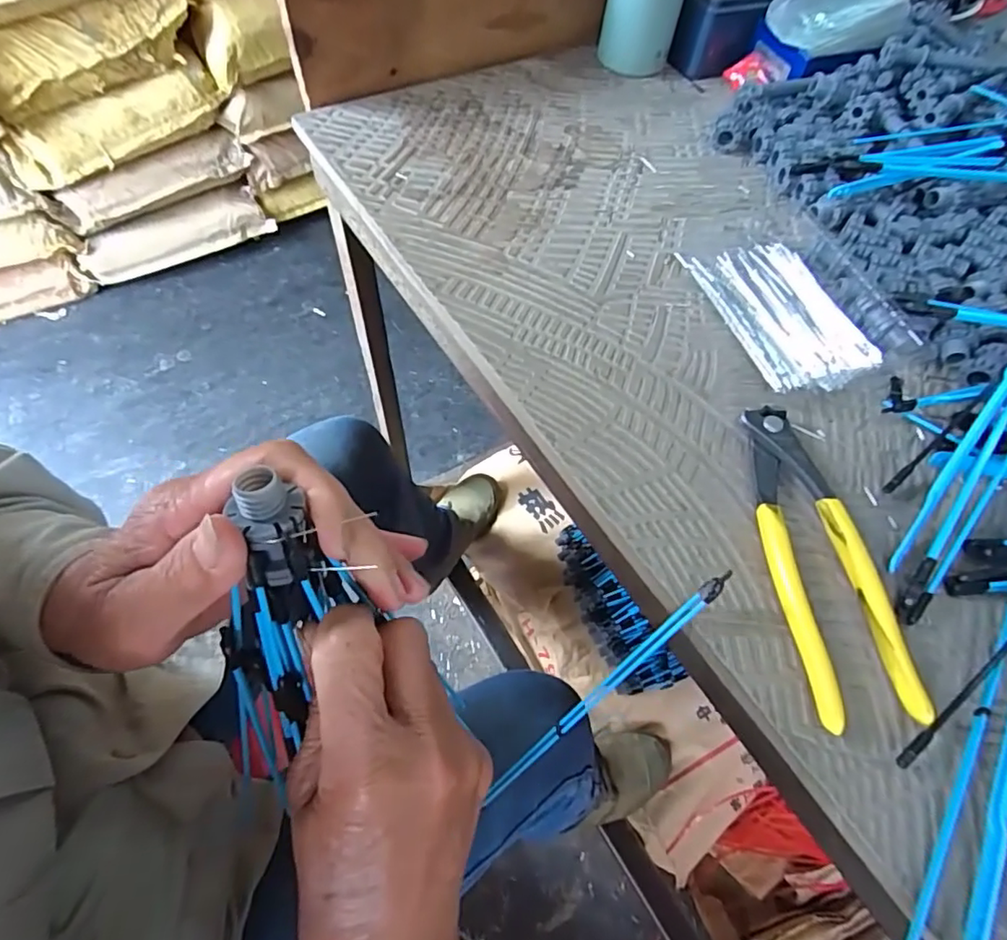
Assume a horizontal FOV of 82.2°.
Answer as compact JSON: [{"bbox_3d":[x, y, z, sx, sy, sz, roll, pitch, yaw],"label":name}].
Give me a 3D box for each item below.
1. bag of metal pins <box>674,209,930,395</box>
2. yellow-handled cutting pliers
[{"bbox_3d":[0.194,-0.119,0.383,0.109,0.014,0.140,-16,62,-13],"label":"bag of metal pins"},{"bbox_3d":[0.156,0.040,0.289,0.047,0.012,0.159,-2,60,-5],"label":"yellow-handled cutting pliers"}]

